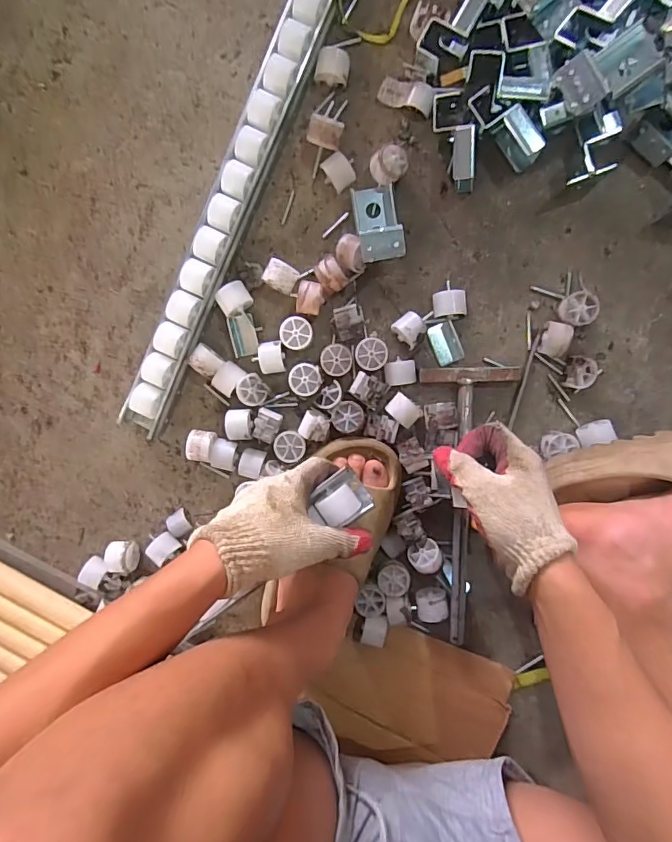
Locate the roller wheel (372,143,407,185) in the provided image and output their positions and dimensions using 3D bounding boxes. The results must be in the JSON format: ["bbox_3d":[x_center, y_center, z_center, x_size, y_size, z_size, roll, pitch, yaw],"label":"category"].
[{"bbox_3d":[0.056,-0.265,0.496,0.037,0.034,0.031,-35,92,7],"label":"roller wheel"}]

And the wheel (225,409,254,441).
[{"bbox_3d":[-0.106,0.003,0.540,0.031,0.026,0.034,0,96,4],"label":"wheel"}]

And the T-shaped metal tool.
[{"bbox_3d":[0.146,0.090,0.520,0.101,0.035,0.295,0,95,4],"label":"T-shaped metal tool"}]

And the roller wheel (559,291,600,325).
[{"bbox_3d":[0.253,-0.117,0.500,0.035,0.023,0.034,0,96,4],"label":"roller wheel"}]

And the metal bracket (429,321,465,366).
[{"bbox_3d":[0.120,-0.085,0.519,0.030,0.013,0.045,-20,94,6],"label":"metal bracket"}]

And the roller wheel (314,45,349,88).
[{"bbox_3d":[-0.004,-0.366,0.495,0.034,0.022,0.029,15,96,3],"label":"roller wheel"}]

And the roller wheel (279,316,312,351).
[{"bbox_3d":[-0.043,-0.096,0.521,0.034,0.021,0.034,0,96,4],"label":"roller wheel"}]

